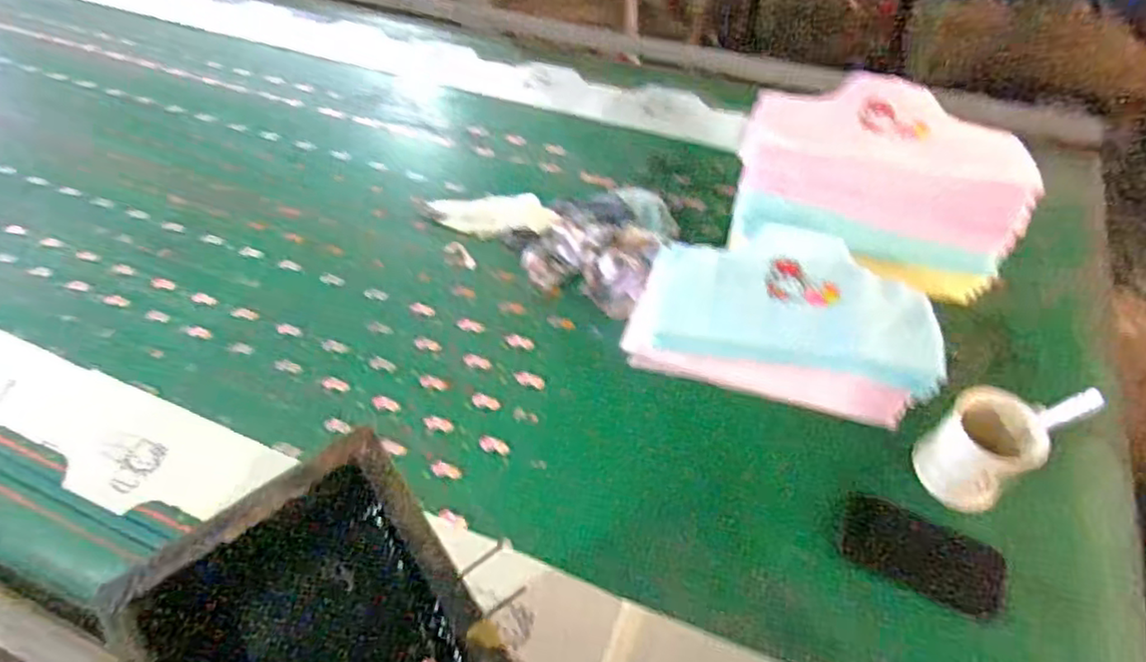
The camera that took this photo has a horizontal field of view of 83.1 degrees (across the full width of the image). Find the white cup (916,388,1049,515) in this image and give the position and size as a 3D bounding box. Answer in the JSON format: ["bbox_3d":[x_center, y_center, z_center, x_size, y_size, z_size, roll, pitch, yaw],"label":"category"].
[{"bbox_3d":[0.433,0.125,0.688,0.086,0.106,0.087,-2,52,2],"label":"white cup"}]

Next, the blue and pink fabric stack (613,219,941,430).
[{"bbox_3d":[0.252,-0.011,0.796,0.359,0.124,0.154,12,54,12],"label":"blue and pink fabric stack"}]

